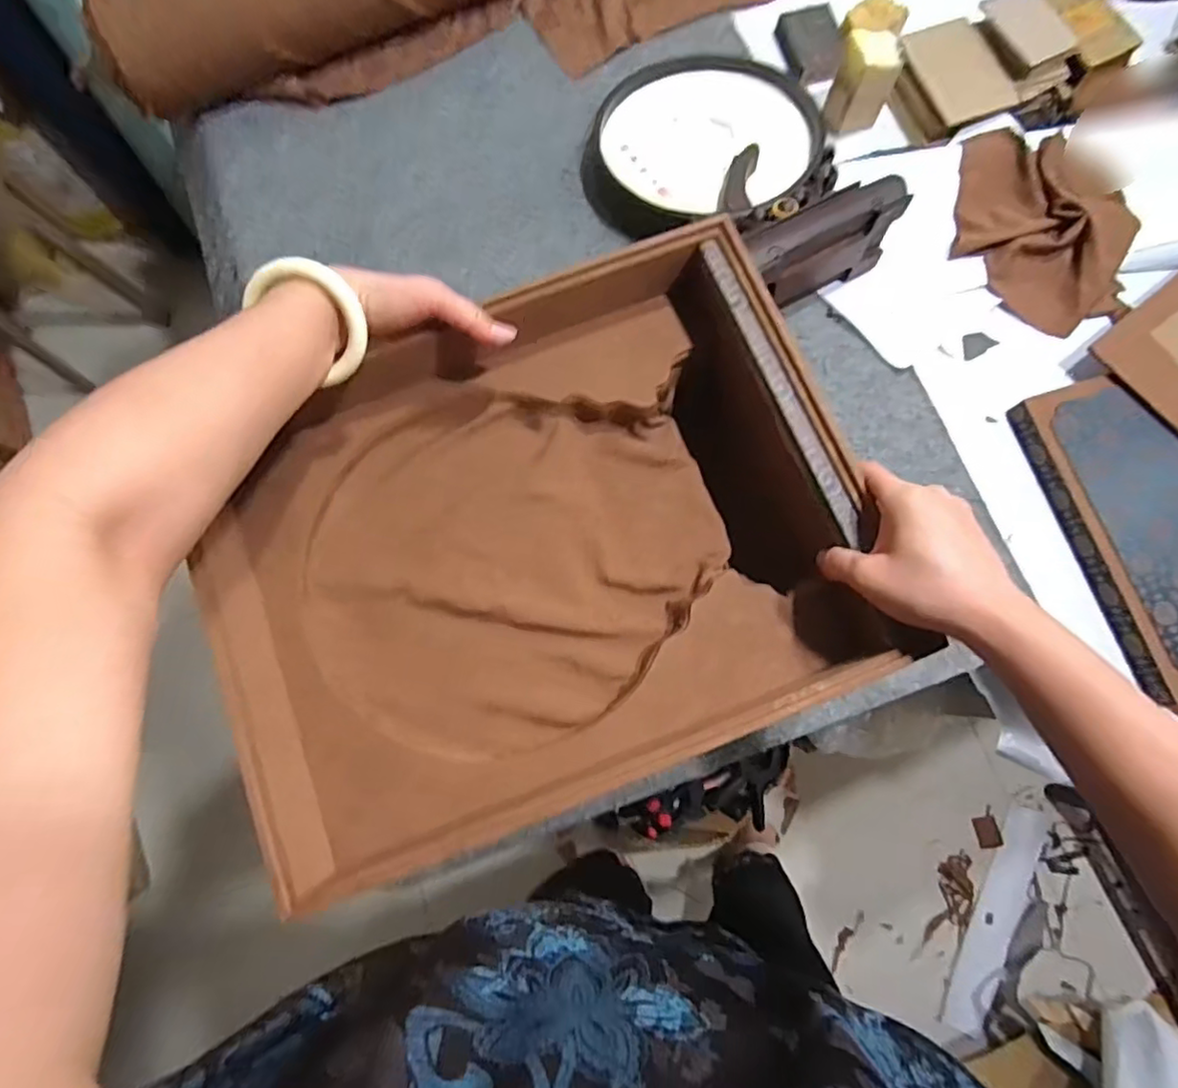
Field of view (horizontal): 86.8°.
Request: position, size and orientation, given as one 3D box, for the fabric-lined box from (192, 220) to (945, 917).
[{"bbox_3d":[-0.037,-0.002,0.448,0.419,0.089,0.335,-21,77,-5],"label":"fabric-lined box"}]

